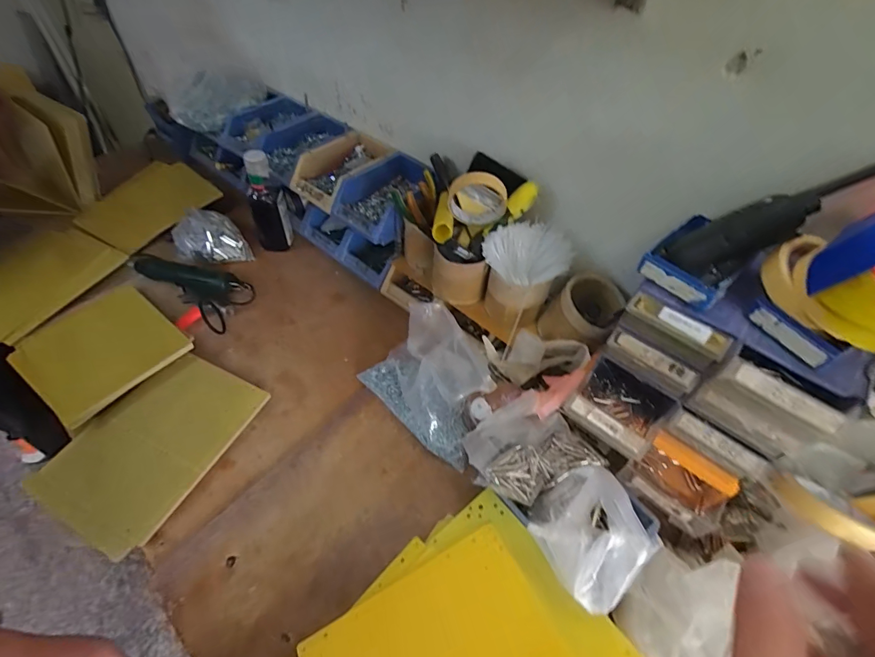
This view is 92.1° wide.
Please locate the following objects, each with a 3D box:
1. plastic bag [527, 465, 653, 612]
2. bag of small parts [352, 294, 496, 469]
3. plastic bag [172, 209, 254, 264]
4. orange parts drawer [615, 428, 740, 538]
[{"bbox_3d":[0.167,0.226,0.470,0.113,0.063,0.126,-25,53,-19],"label":"plastic bag"},{"bbox_3d":[-0.005,0.074,0.644,0.145,0.116,0.210,-35,61,-27],"label":"bag of small parts"},{"bbox_3d":[-0.466,-0.178,0.861,0.155,0.068,0.111,35,58,23],"label":"plastic bag"},{"bbox_3d":[0.298,0.191,0.528,0.092,0.059,0.109,-37,61,-28],"label":"orange parts drawer"}]

